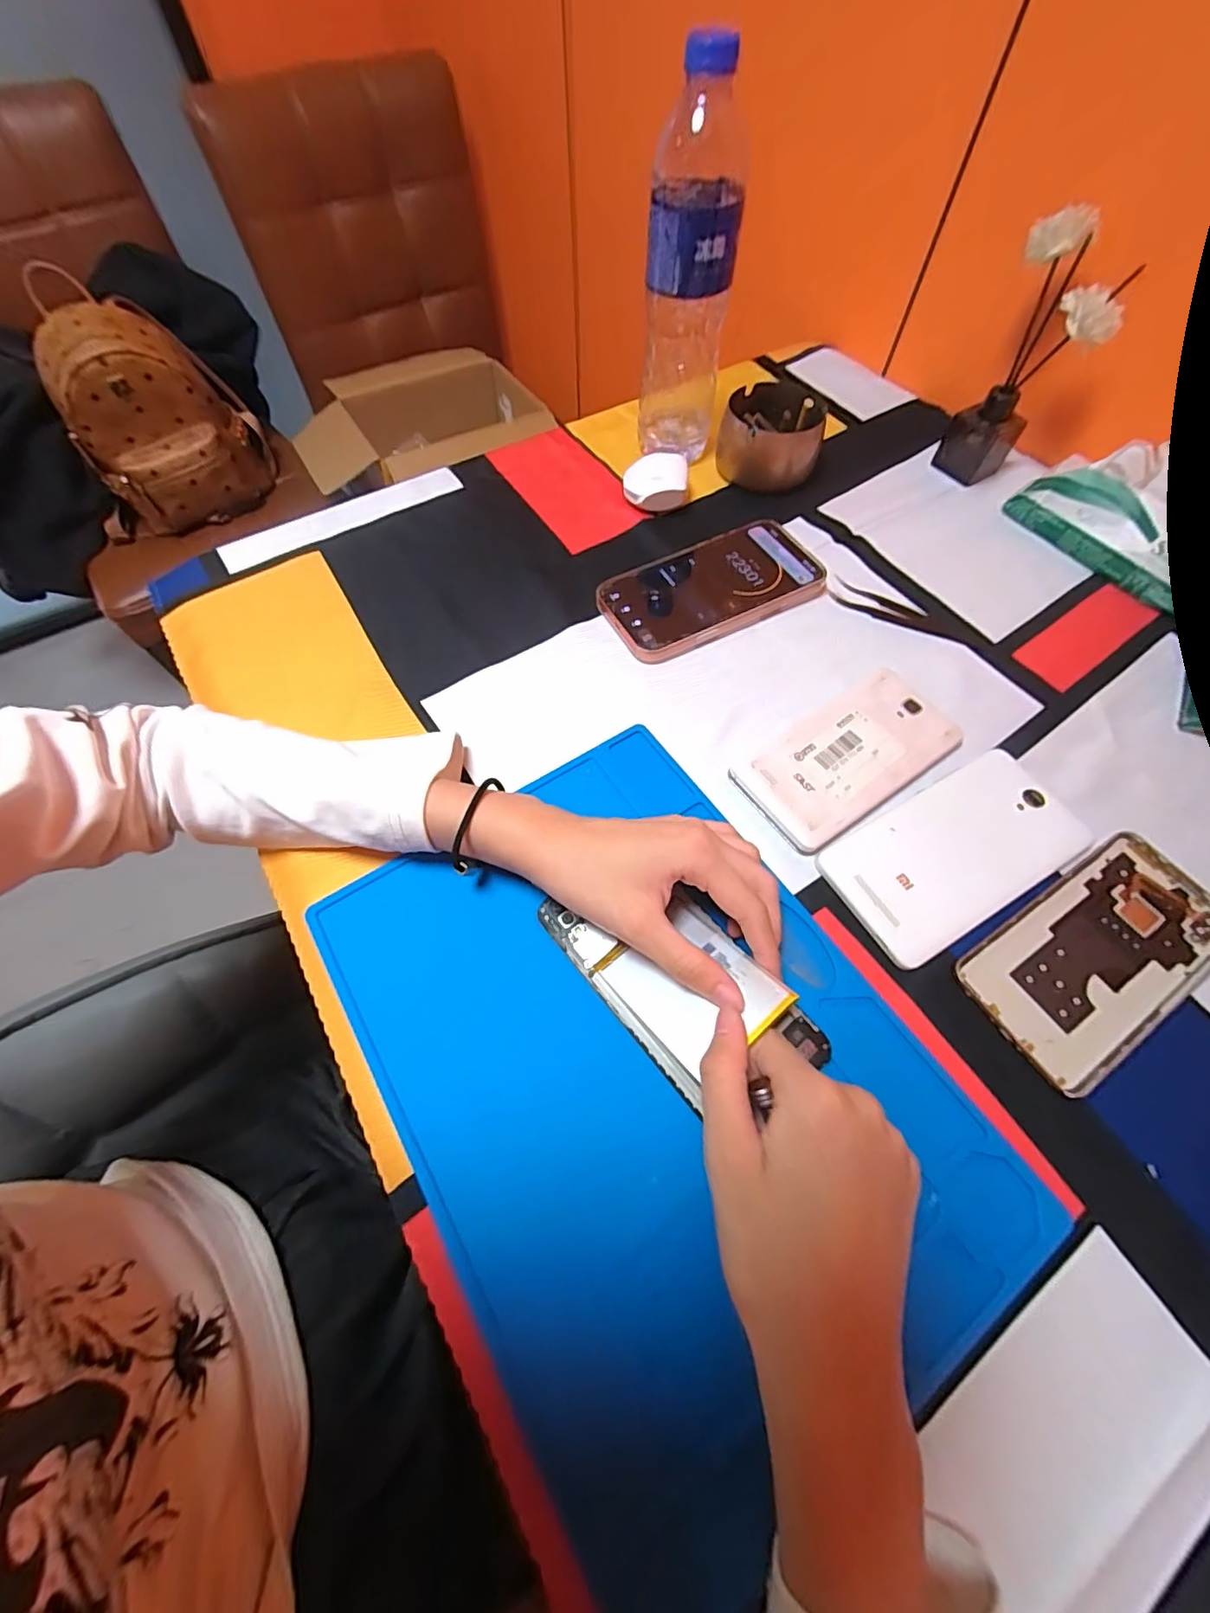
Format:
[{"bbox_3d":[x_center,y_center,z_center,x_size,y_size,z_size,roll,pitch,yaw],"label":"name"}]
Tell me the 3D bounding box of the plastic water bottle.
[{"bbox_3d":[0.063,-0.391,0.419,0.064,0.221,0.070,6,62,3],"label":"plastic water bottle"}]

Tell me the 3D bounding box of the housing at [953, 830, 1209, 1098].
[{"bbox_3d":[0.267,0.077,0.294,0.157,0.005,0.075,-29,66,-14],"label":"housing"}]

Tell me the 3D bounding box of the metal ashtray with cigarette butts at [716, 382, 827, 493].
[{"bbox_3d":[0.146,-0.329,0.482,0.083,0.050,0.092,15,63,8],"label":"metal ashtray with cigarette butts"}]

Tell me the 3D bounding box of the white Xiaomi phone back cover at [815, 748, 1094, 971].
[{"bbox_3d":[0.203,0.026,0.316,0.150,0.009,0.077,-27,65,-14],"label":"white Xiaomi phone back cover"}]

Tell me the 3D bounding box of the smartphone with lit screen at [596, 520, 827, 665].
[{"bbox_3d":[0.080,-0.164,0.413,0.166,0.015,0.081,-26,65,-13],"label":"smartphone with lit screen"}]

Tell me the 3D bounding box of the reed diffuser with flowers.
[{"bbox_3d":[0.339,-0.356,0.442,0.075,0.153,0.077,19,64,10],"label":"reed diffuser with flowers"}]

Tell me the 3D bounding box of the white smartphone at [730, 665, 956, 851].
[{"bbox_3d":[0.155,-0.032,0.343,0.141,0.009,0.068,-31,66,-15],"label":"white smartphone"}]

